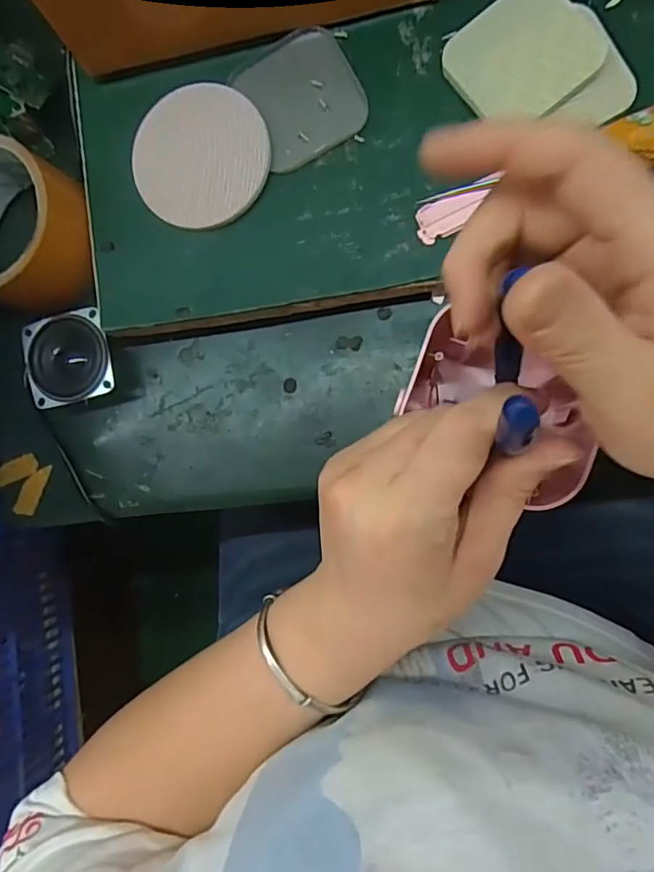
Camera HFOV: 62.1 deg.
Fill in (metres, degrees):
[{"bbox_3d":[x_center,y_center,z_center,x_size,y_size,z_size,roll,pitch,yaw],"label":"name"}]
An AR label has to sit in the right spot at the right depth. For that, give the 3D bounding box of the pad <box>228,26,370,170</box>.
[{"bbox_3d":[-0.013,-0.186,0.297,0.060,0.004,0.063,-27,85,7],"label":"pad"}]

